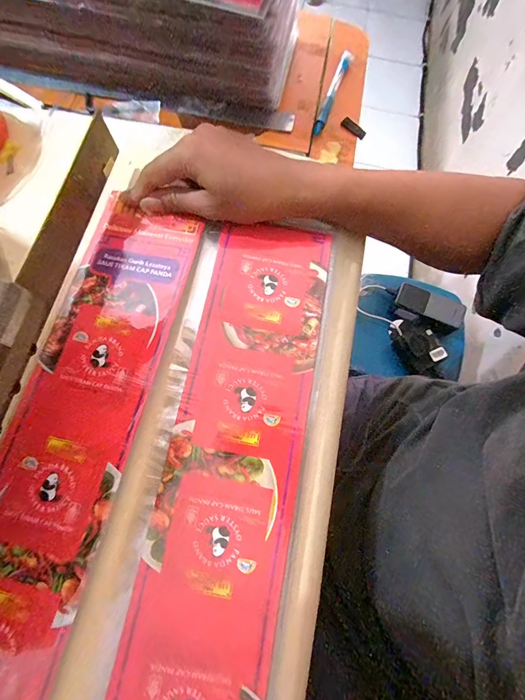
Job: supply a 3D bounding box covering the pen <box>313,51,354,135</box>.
[{"bbox_3d":[0.080,-0.292,0.395,0.014,0.009,0.118,18,74,4],"label":"pen"}]

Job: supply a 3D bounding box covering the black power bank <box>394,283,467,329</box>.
[{"bbox_3d":[0.320,-0.085,0.673,0.125,0.022,0.046,25,75,6],"label":"black power bank"}]

